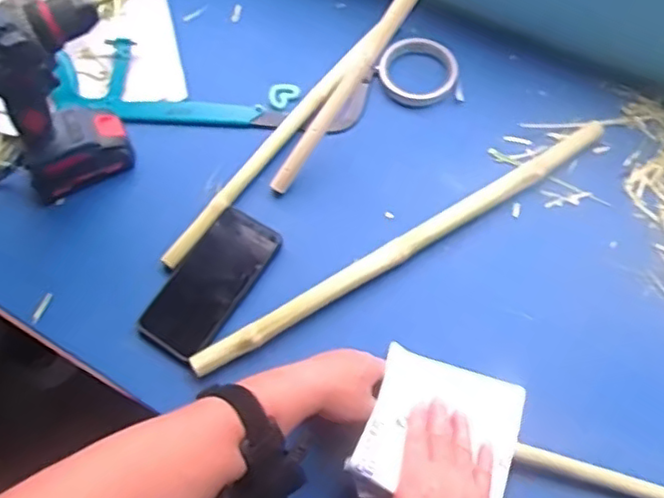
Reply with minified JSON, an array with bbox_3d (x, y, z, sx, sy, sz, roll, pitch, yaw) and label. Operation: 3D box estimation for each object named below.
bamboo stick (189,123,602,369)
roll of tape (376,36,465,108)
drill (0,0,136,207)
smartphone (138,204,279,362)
[{"bbox_3d":[0.084,-0.007,0.691,0.515,0.019,0.029,-31,69,-10],"label":"bamboo stick"},{"bbox_3d":[0.104,-0.221,0.784,0.094,0.019,0.099,-1,67,3],"label":"roll of tape"},{"bbox_3d":[-0.279,-0.152,0.662,0.166,0.221,0.077,-15,67,-4],"label":"drill"},{"bbox_3d":[-0.128,0.033,0.678,0.079,0.006,0.165,29,71,14],"label":"smartphone"}]

